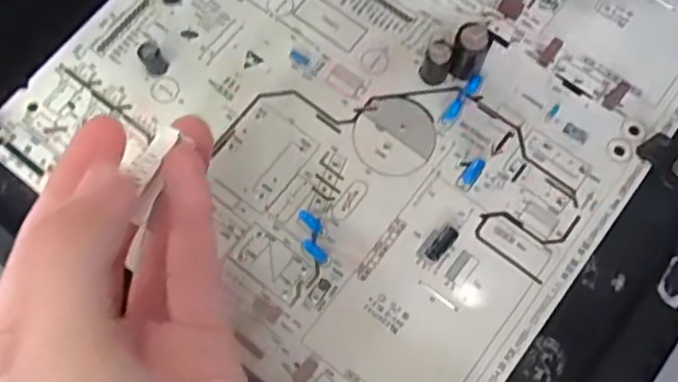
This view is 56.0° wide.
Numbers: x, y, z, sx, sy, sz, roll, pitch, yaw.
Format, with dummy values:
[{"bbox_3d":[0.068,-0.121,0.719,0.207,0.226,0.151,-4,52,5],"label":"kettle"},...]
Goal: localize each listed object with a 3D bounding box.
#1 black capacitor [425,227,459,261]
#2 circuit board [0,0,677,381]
[{"bbox_3d":[0.035,0.017,0.215,0.005,0.006,0.015,42,79,11],"label":"black capacitor"},{"bbox_3d":[0.020,-0.054,0.231,0.191,0.016,0.235,37,78,11],"label":"circuit board"}]

